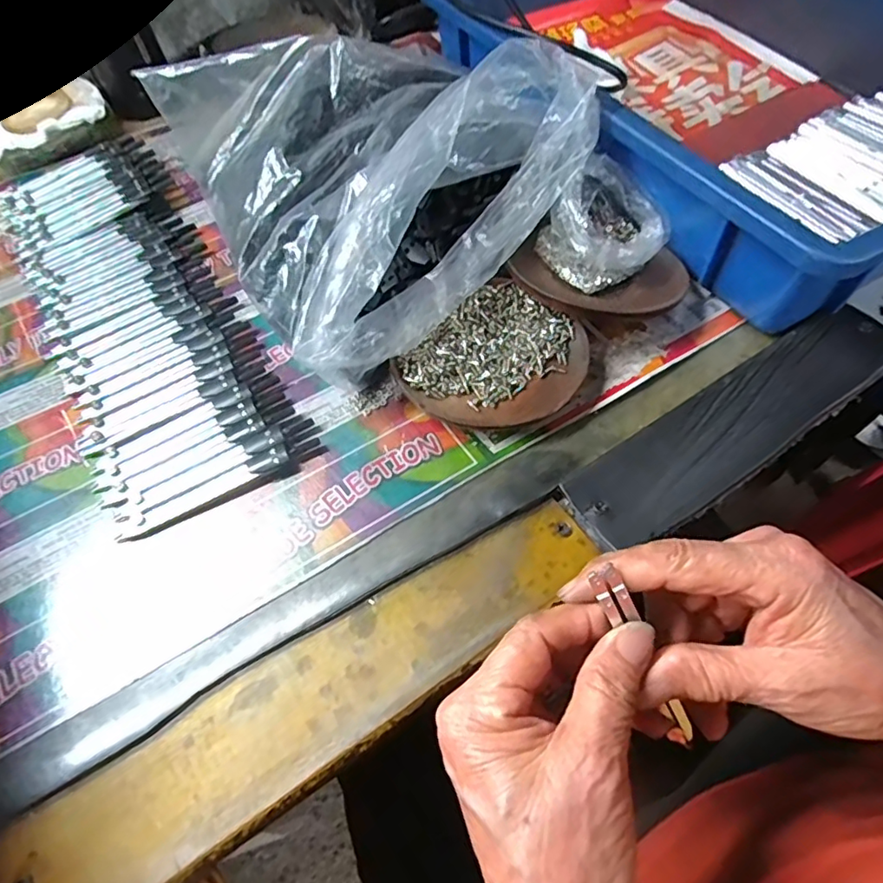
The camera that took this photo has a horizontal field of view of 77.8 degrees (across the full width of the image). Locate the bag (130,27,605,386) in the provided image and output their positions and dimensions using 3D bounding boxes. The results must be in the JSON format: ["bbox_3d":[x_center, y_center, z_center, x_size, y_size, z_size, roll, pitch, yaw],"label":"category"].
[{"bbox_3d":[-0.072,-0.201,0.377,0.235,0.097,0.295,-39,65,-18],"label":"bag"}]

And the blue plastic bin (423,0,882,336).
[{"bbox_3d":[0.200,-0.304,0.435,0.310,0.074,0.473,-30,63,-14],"label":"blue plastic bin"}]

